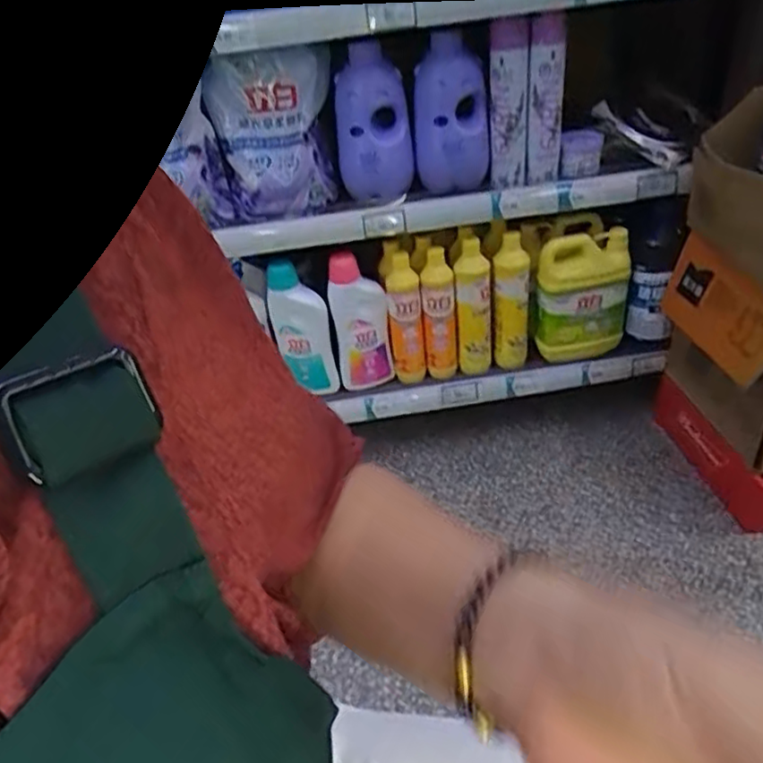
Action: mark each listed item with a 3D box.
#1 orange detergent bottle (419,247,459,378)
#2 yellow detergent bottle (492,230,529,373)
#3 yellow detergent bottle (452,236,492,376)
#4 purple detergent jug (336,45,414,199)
[{"bbox_3d":[0.099,-0.107,1.138,0.054,0.217,0.049,-2,36,8],"label":"orange detergent bottle"},{"bbox_3d":[0.216,-0.133,1.126,0.057,0.218,0.047,3,37,14],"label":"yellow detergent bottle"},{"bbox_3d":[0.154,-0.119,1.131,0.060,0.226,0.043,-2,36,7],"label":"yellow detergent bottle"},{"bbox_3d":[-0.017,-0.396,1.035,0.111,0.197,0.100,-9,36,-2],"label":"purple detergent jug"}]

